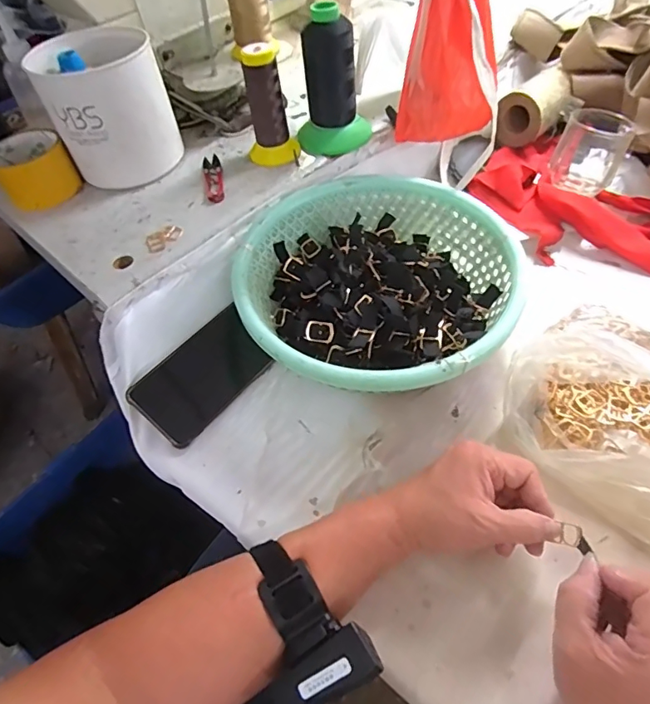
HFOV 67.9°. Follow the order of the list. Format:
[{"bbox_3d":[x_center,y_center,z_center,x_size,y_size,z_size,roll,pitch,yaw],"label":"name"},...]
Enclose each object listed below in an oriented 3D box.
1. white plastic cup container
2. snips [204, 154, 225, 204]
[{"bbox_3d":[-0.247,-0.281,0.555,0.124,0.119,0.137,-27,56,-14],"label":"white plastic cup container"},{"bbox_3d":[-0.130,-0.203,0.563,0.021,0.004,0.103,-14,54,-5],"label":"snips"}]

